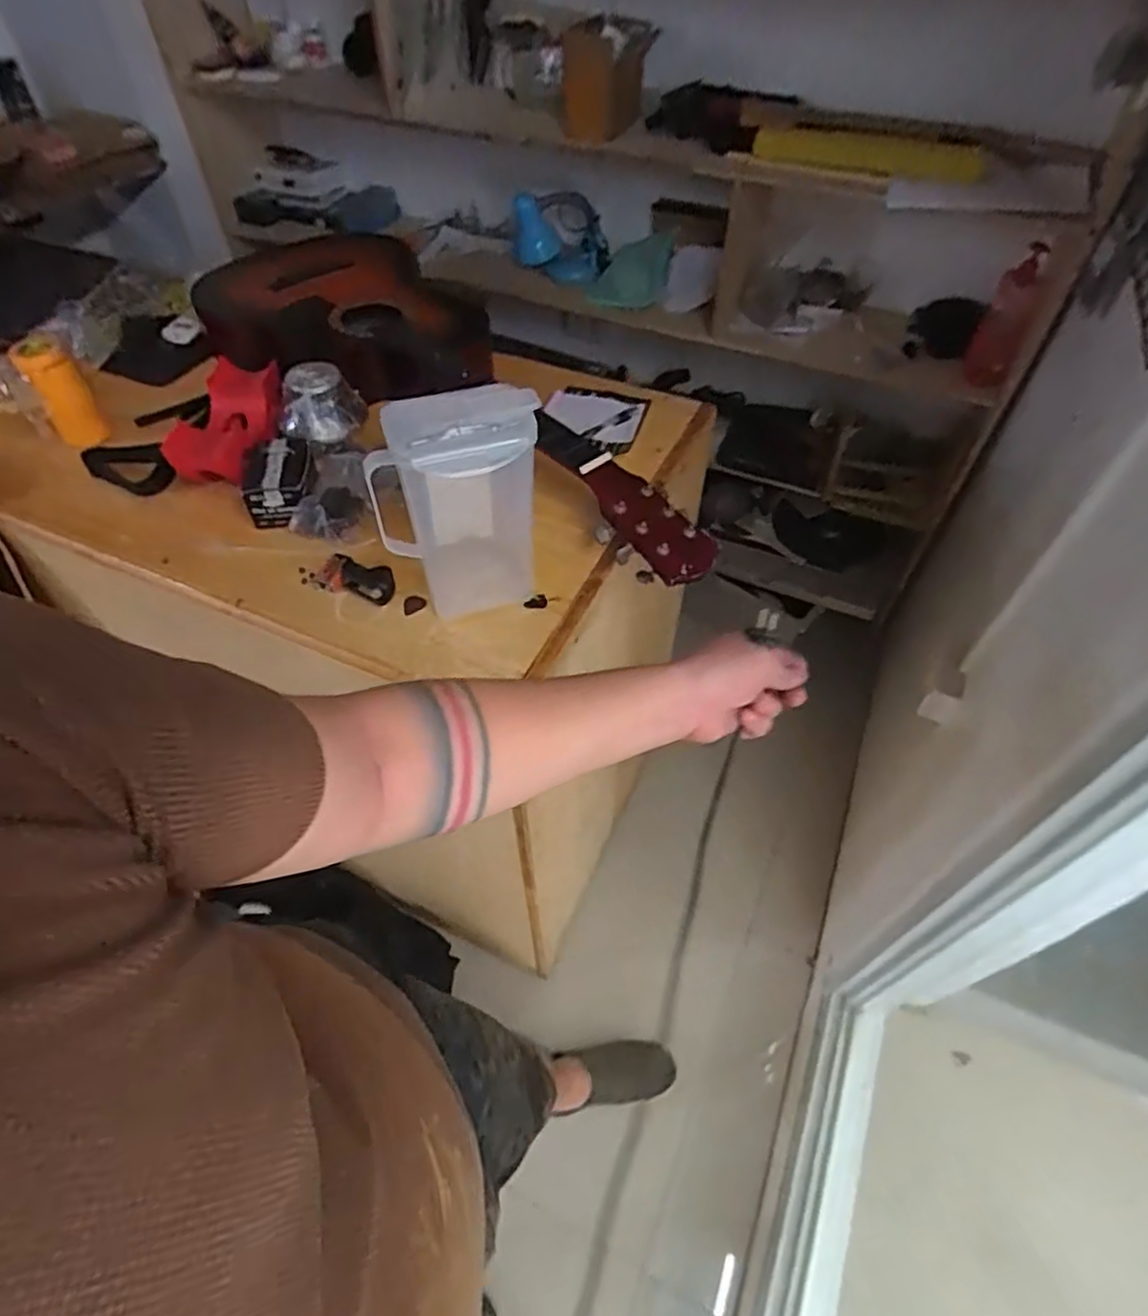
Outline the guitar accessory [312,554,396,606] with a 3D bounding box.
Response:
[{"bbox_3d":[-0.238,-0.089,0.773,0.088,0.016,0.051,11,52,8],"label":"guitar accessory"}]

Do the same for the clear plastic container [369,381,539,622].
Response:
[{"bbox_3d":[-0.109,-0.134,0.694,0.149,0.245,0.081,-11,52,-9],"label":"clear plastic container"}]

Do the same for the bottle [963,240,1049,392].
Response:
[{"bbox_3d":[0.864,-0.674,1.399,0.070,0.265,0.083,19,54,14],"label":"bottle"}]

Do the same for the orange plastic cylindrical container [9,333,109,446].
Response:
[{"bbox_3d":[-0.639,-0.330,0.873,0.057,0.129,0.050,-26,34,-20],"label":"orange plastic cylindrical container"}]

